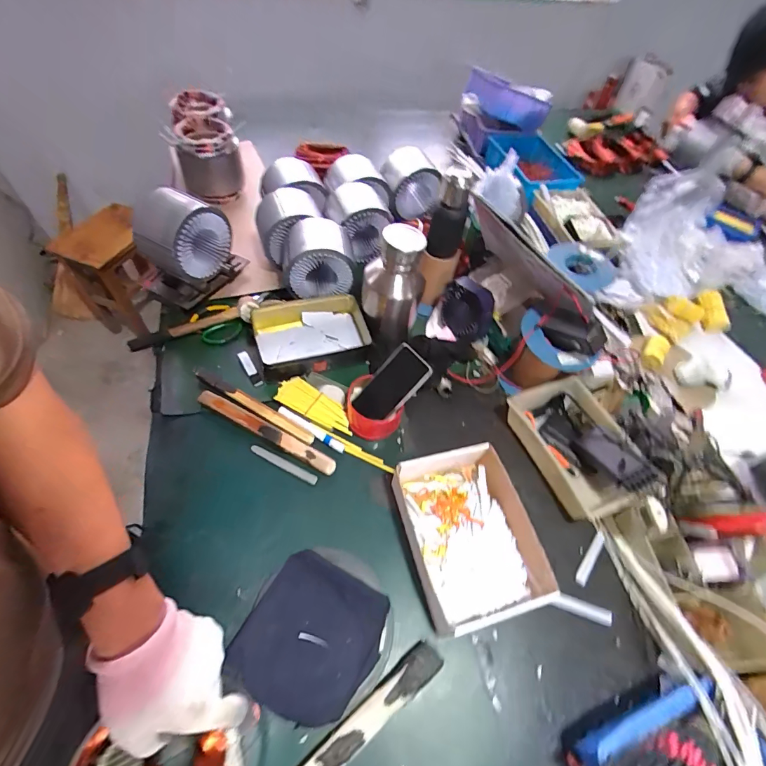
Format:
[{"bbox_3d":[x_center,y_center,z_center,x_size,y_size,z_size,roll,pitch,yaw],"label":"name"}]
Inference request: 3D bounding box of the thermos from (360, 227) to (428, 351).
[{"bbox_3d":[0.017,-0.171,0.760,0.116,0.221,0.117,5,56,-2],"label":"thermos"}]

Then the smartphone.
[{"bbox_3d":[0.014,0.005,0.704,0.147,0.016,0.077,-47,70,10],"label":"smartphone"}]

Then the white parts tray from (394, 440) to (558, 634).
[{"bbox_3d":[0.134,0.232,0.617,0.191,0.071,0.243,-12,59,-13],"label":"white parts tray"}]

